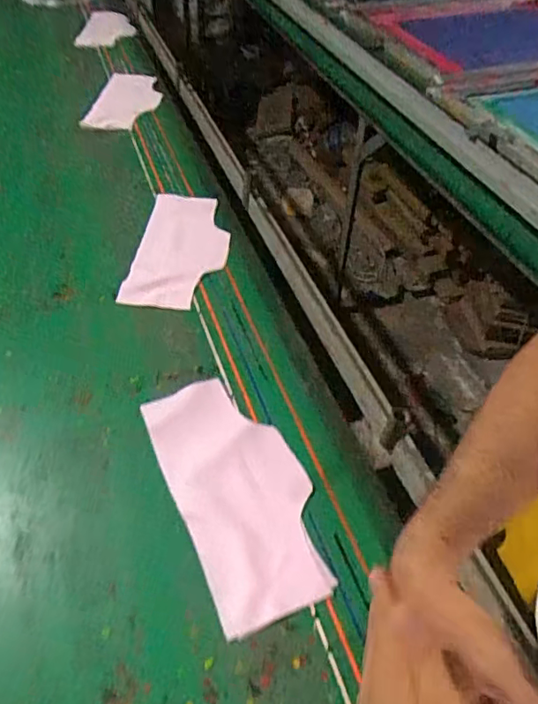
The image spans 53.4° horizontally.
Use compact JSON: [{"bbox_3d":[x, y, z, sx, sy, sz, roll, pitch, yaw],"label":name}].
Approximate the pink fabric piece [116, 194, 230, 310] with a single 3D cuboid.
[{"bbox_3d":[-0.133,-0.170,0.831,0.134,0.021,0.261,6,48,4],"label":"pink fabric piece"}]

